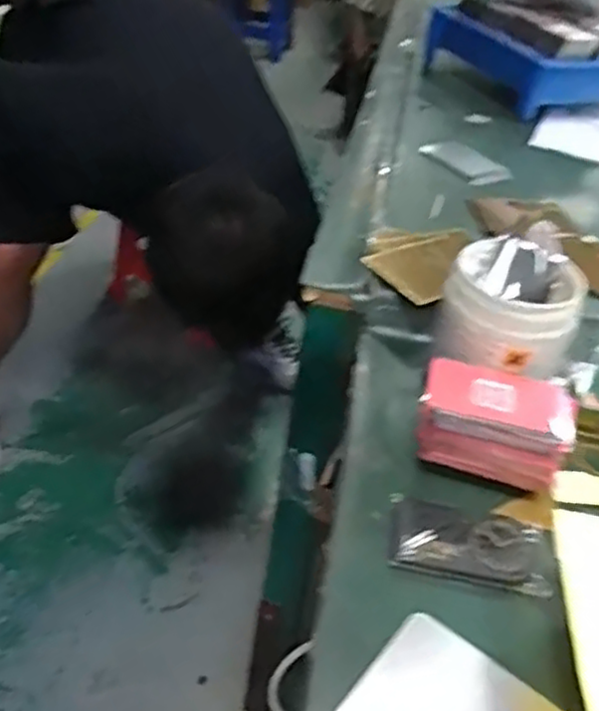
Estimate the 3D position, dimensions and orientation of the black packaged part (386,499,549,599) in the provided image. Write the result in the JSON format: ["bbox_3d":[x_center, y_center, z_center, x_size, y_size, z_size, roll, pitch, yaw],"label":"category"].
[{"bbox_3d":[0.104,0.115,0.447,0.093,0.014,0.048,11,38,5],"label":"black packaged part"}]

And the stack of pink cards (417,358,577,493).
[{"bbox_3d":[0.132,0.044,0.500,0.099,0.047,0.061,17,39,11],"label":"stack of pink cards"}]

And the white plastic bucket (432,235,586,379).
[{"bbox_3d":[0.155,-0.028,0.541,0.095,0.093,0.097,20,40,15],"label":"white plastic bucket"}]

